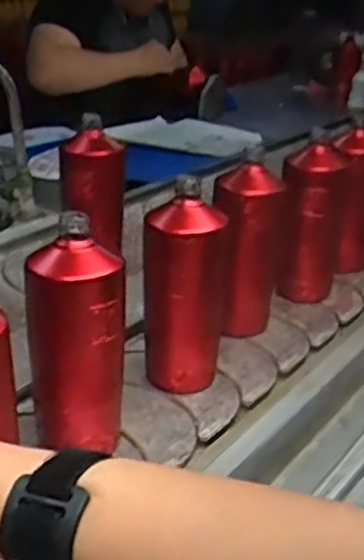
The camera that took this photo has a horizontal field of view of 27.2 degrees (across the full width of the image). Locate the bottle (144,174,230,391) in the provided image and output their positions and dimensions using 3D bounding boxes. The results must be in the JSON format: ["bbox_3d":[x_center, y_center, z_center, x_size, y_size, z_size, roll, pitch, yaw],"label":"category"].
[{"bbox_3d":[0.003,0.008,0.776,0.082,0.202,0.084,0,25,2],"label":"bottle"}]

